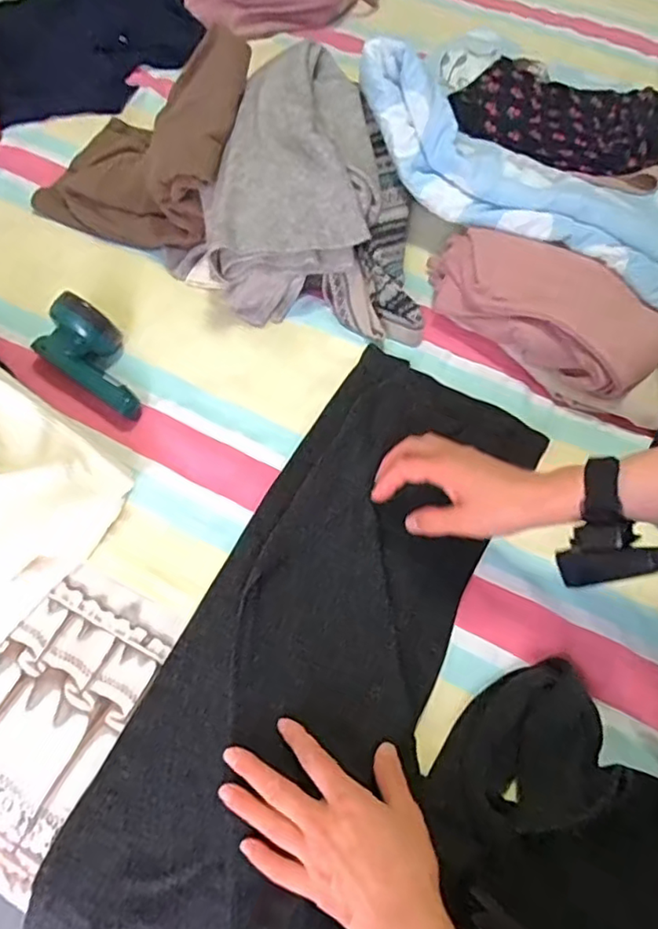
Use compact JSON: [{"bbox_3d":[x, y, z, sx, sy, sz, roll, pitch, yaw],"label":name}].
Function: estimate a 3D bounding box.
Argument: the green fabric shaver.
[{"bbox_3d":[-0.236,-0.114,0.629,0.133,0.059,0.068,31,62,17],"label":"green fabric shaver"}]

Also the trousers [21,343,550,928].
[{"bbox_3d":[-0.004,0.133,0.506,0.201,0.039,0.552,24,65,12],"label":"trousers"}]

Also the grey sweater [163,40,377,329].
[{"bbox_3d":[-0.041,-0.312,0.695,0.196,0.150,0.273,35,66,16],"label":"grey sweater"}]

